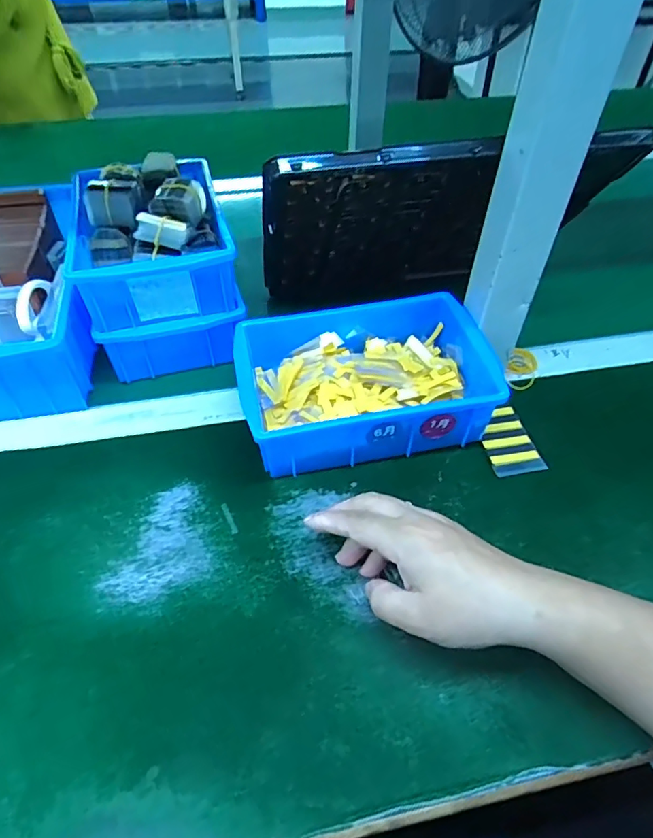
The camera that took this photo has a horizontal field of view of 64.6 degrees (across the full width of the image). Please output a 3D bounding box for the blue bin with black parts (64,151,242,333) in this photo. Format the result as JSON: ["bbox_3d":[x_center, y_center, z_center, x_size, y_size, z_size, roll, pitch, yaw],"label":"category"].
[{"bbox_3d":[-0.162,-0.176,0.483,0.135,0.071,0.192,-11,50,-10],"label":"blue bin with black parts"}]

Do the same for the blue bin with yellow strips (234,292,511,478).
[{"bbox_3d":[0.026,-0.039,0.447,0.200,0.074,0.160,-8,49,-8],"label":"blue bin with yellow strips"}]

